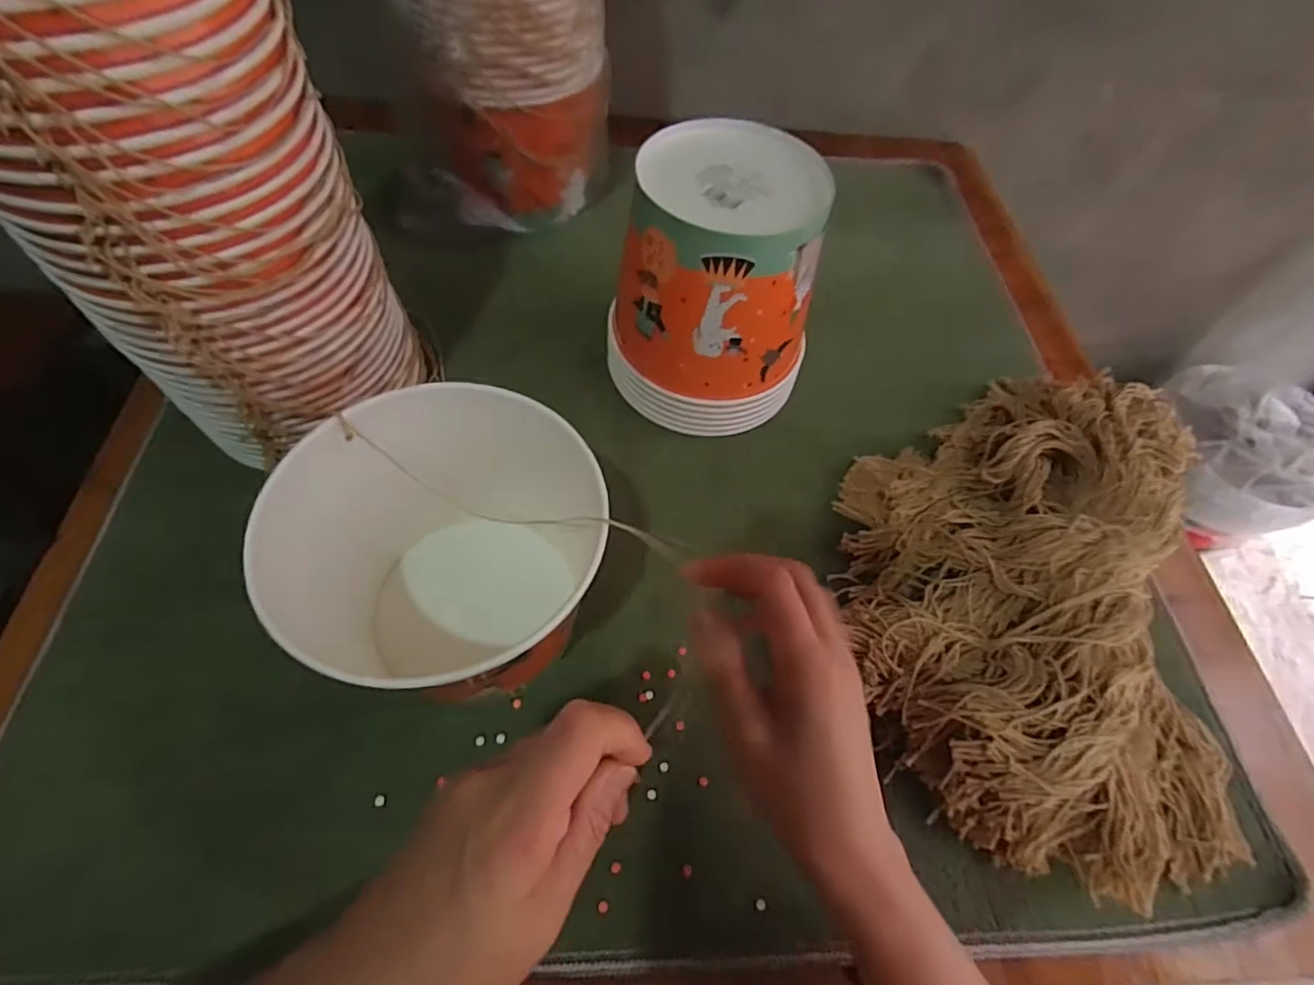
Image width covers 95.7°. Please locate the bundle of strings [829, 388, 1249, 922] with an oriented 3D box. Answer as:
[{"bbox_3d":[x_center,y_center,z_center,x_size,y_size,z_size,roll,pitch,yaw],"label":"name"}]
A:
[{"bbox_3d":[0.247,0.057,0.392,0.232,0.093,0.335,1,58,-4],"label":"bundle of strings"}]

